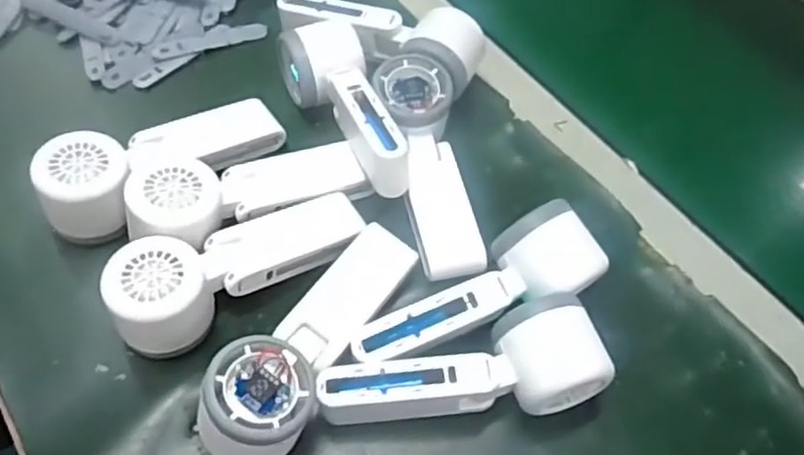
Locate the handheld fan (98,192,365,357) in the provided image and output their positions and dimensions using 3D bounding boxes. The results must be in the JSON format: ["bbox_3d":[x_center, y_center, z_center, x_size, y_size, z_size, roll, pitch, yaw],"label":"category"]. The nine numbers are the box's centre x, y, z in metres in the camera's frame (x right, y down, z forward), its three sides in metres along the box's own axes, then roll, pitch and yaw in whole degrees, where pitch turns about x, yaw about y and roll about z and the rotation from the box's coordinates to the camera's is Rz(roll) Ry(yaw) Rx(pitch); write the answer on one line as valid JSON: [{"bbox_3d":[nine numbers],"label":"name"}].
[{"bbox_3d":[-0.103,0.025,0.447,0.171,0.053,0.062,-25,63,-32],"label":"handheld fan"}]

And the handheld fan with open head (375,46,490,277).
[{"bbox_3d":[0.014,-0.046,0.488,0.058,0.049,0.182,-6,59,-9],"label":"handheld fan with open head"}]

